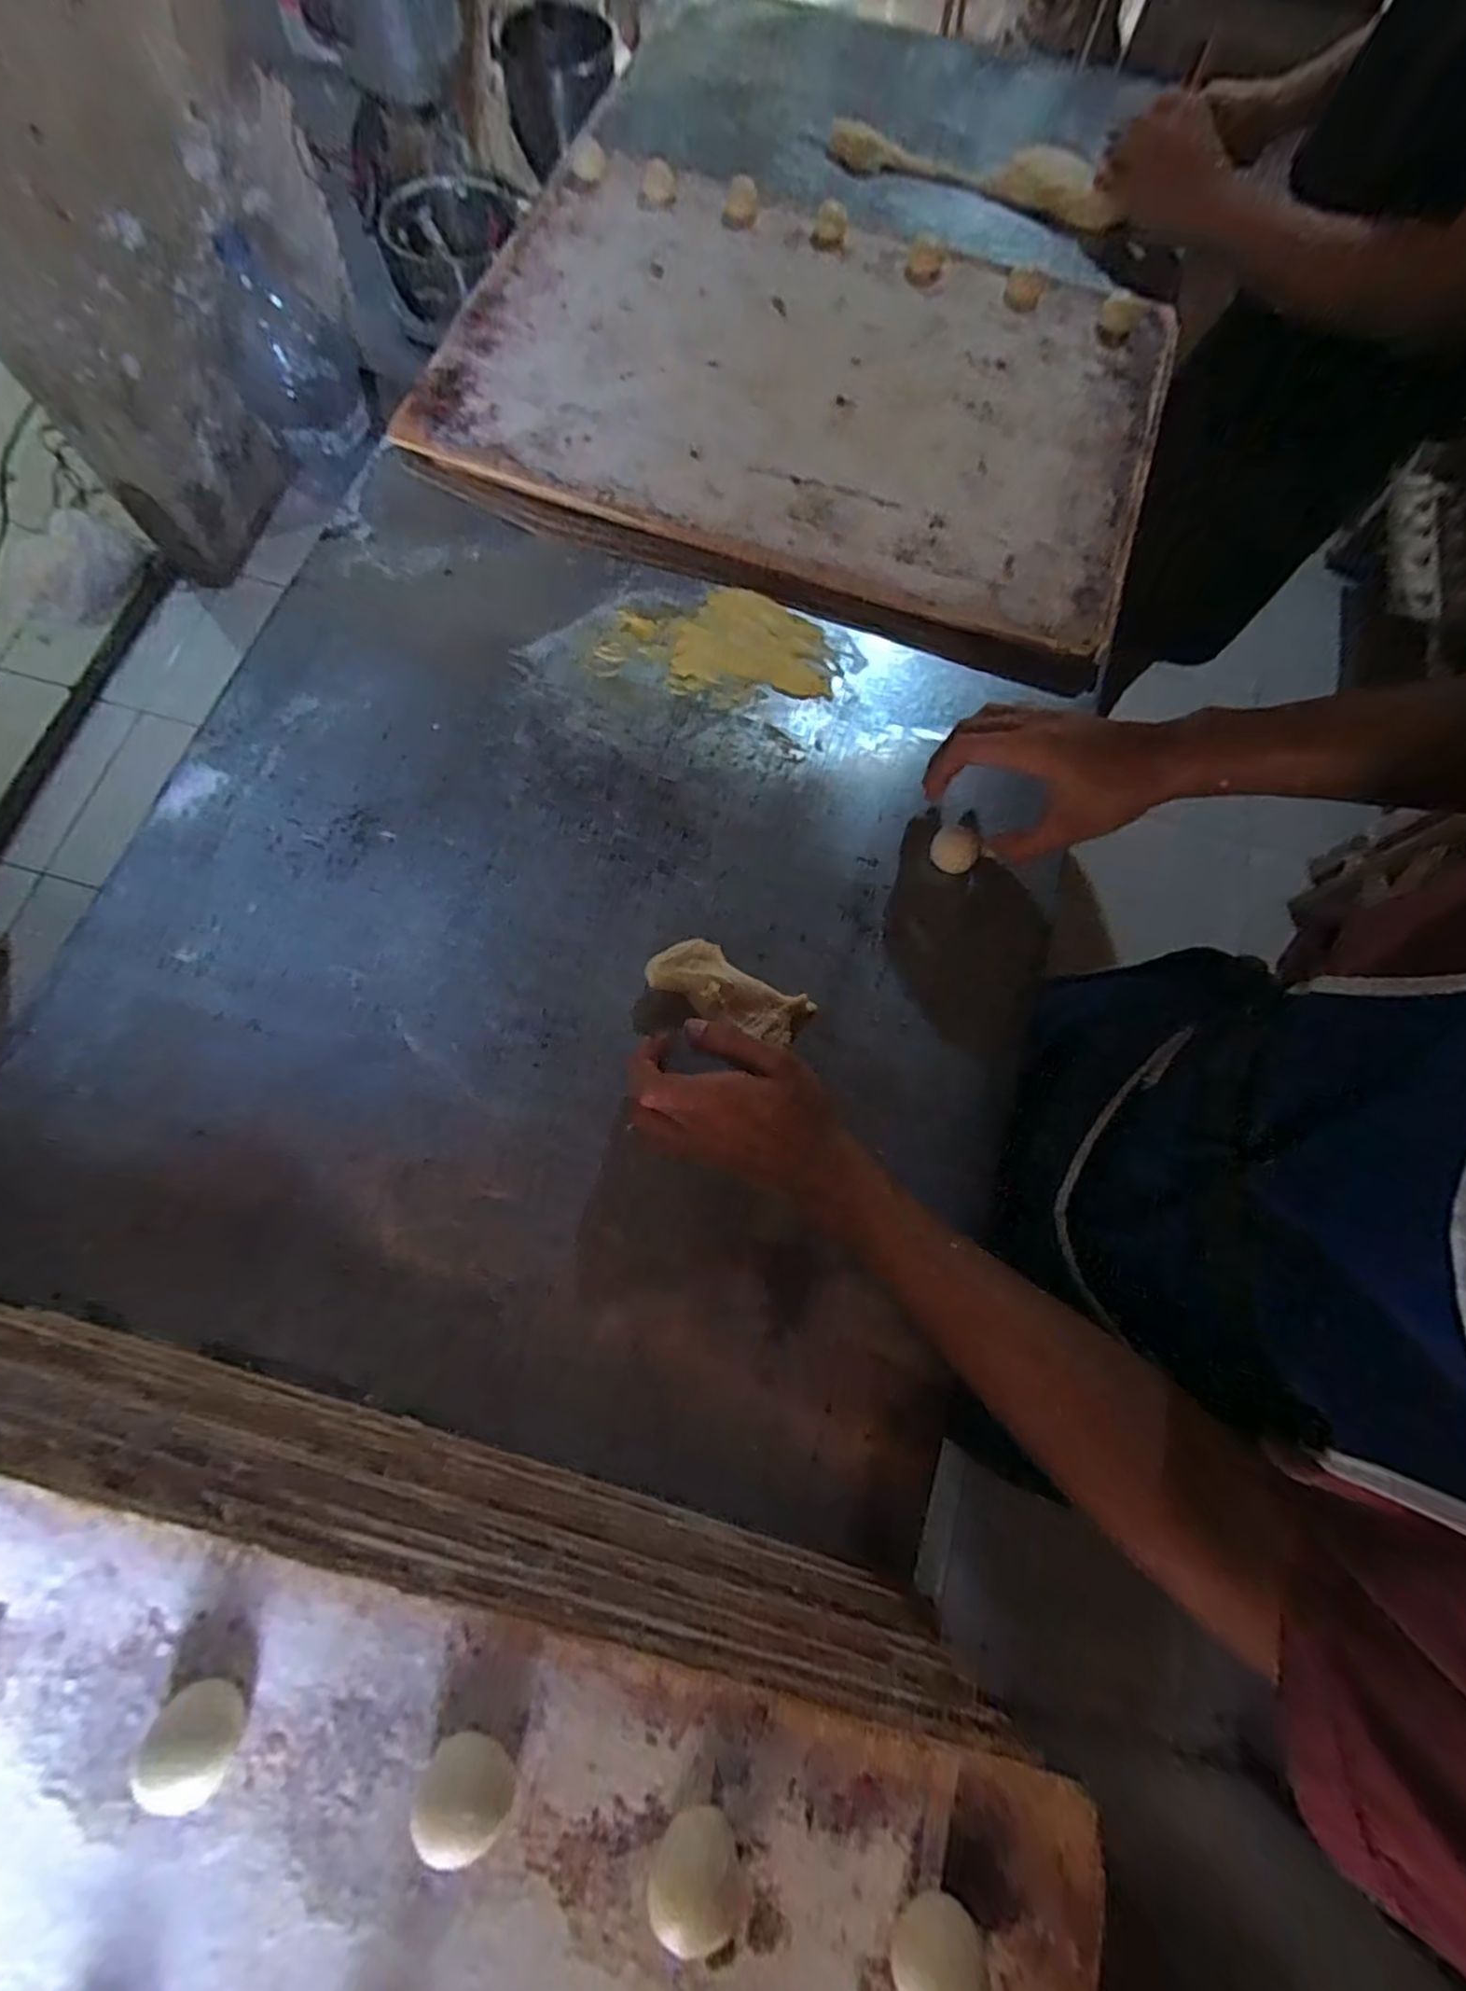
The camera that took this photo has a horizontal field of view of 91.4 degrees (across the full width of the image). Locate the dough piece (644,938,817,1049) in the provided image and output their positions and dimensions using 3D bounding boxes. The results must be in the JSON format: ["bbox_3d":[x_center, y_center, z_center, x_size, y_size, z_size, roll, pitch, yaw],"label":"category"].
[{"bbox_3d":[-0.001,-0.005,0.470,0.106,0.019,0.041,26,74,5],"label":"dough piece"}]

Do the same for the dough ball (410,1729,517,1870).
[{"bbox_3d":[-0.096,0.284,0.254,0.031,0.021,0.030,1,74,-3],"label":"dough ball"}]

